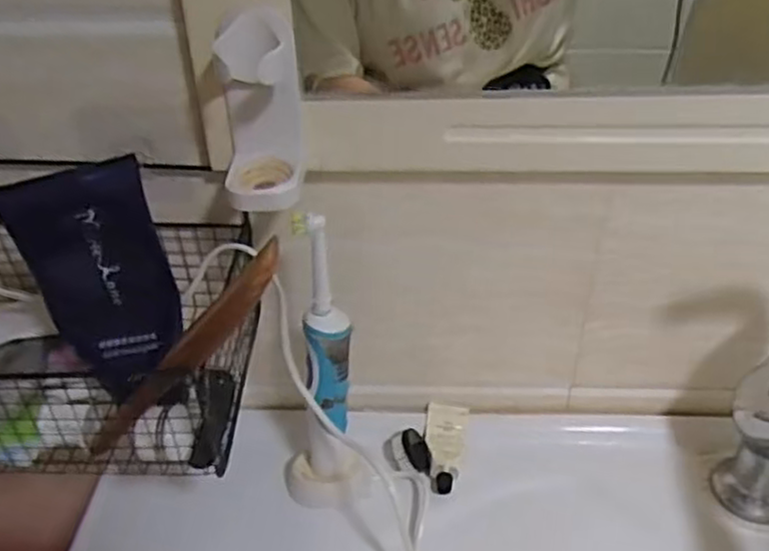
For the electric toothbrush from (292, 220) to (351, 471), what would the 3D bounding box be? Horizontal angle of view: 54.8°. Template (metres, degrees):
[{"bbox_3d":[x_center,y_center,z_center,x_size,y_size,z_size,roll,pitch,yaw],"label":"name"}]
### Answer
[{"bbox_3d":[-0.039,0.056,0.493,0.032,0.213,0.026,-5,38,-6],"label":"electric toothbrush"}]

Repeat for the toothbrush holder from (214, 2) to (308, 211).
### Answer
[{"bbox_3d":[-0.070,-0.094,0.422,0.048,0.101,0.052,-5,38,-6],"label":"toothbrush holder"}]

